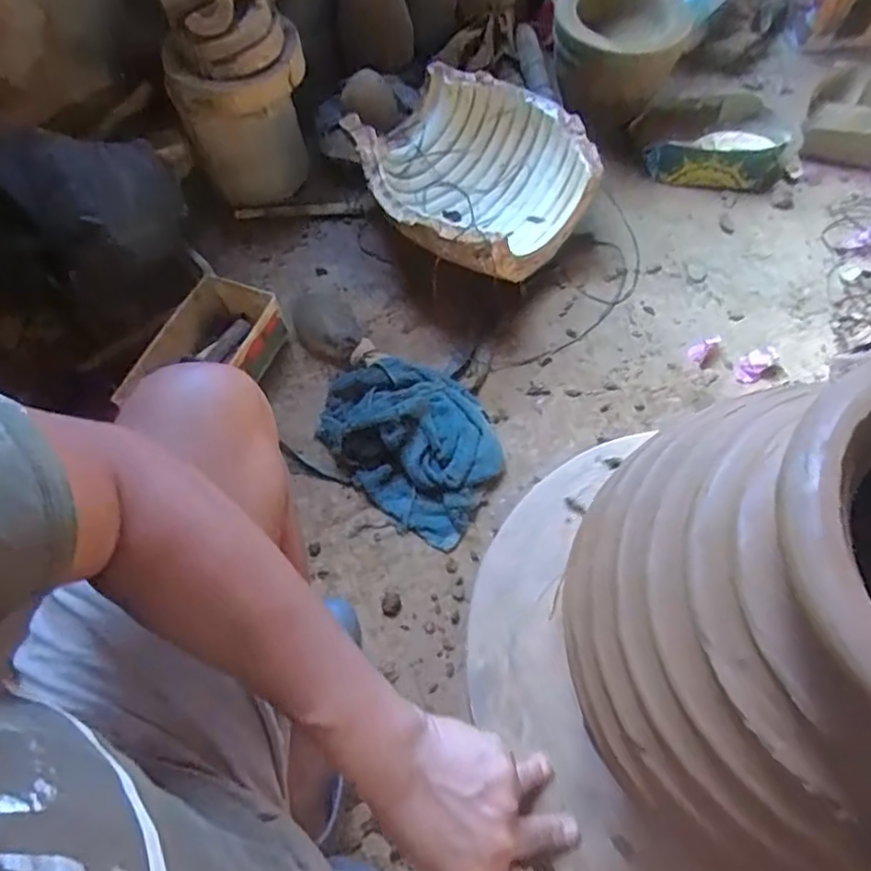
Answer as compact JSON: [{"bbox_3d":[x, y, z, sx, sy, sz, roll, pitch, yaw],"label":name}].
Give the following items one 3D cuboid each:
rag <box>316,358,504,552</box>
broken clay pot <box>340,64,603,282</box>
[{"bbox_3d":[-0.036,-0.002,0.872,0.266,0.062,0.201,33,69,17],"label":"rag"},{"bbox_3d":[0.051,-0.394,1.002,0.314,0.165,0.332,-1,63,2],"label":"broken clay pot"}]

